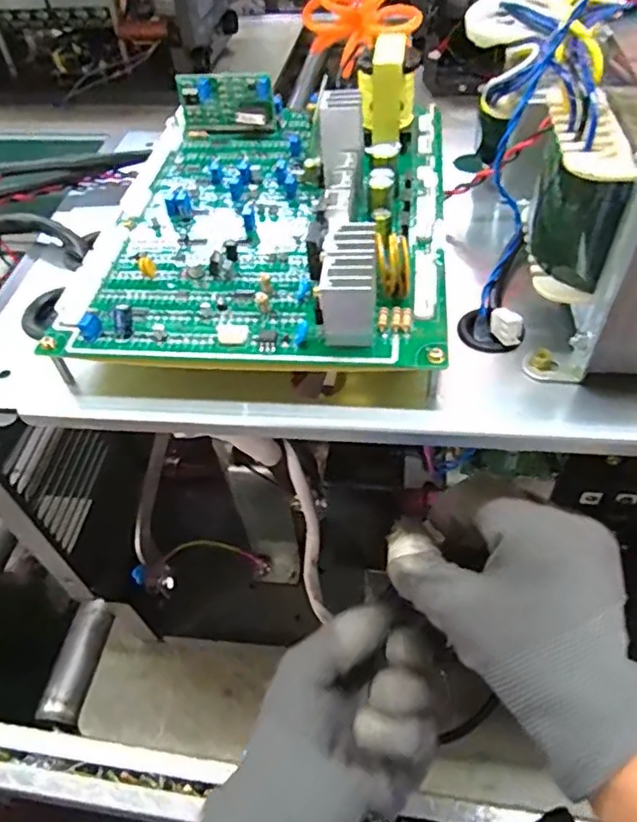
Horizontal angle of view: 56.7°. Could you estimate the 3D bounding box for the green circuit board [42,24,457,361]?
[{"bbox_3d":[-0.024,-0.118,0.303,0.176,0.045,0.229,2,51,7],"label":"green circuit board"}]

